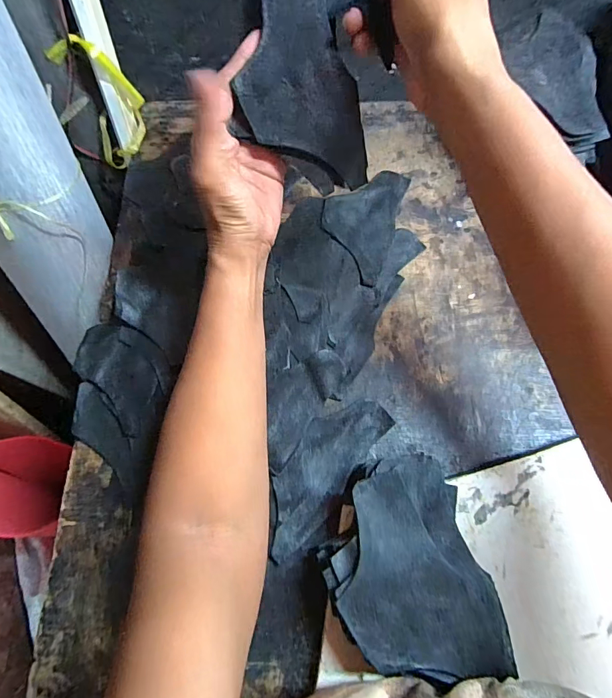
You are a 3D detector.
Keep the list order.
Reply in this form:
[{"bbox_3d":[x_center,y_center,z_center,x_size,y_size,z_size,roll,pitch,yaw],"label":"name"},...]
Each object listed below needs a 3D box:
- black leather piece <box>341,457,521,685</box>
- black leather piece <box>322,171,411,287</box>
[{"bbox_3d":[0.072,0.150,0.275,0.097,0.010,0.130,-16,70,-6],"label":"black leather piece"},{"bbox_3d":[0.058,-0.141,0.445,0.079,0.007,0.148,17,70,6],"label":"black leather piece"}]

